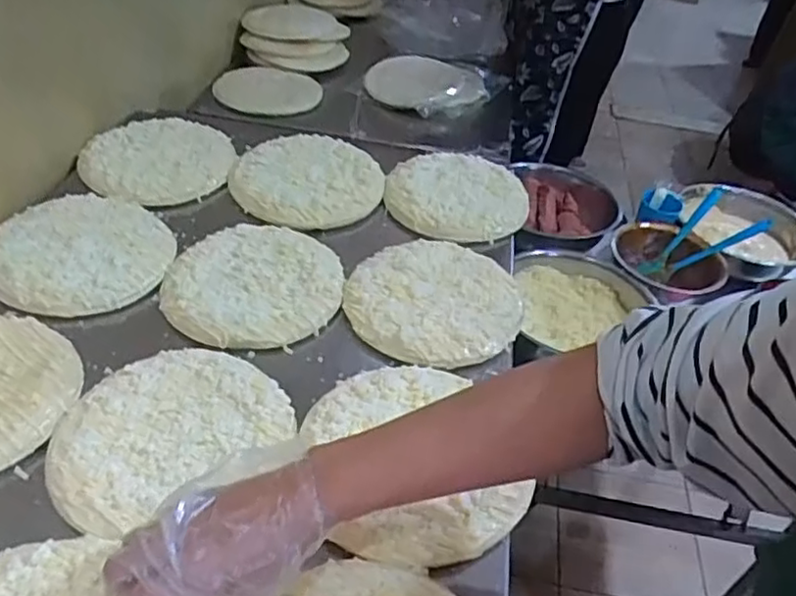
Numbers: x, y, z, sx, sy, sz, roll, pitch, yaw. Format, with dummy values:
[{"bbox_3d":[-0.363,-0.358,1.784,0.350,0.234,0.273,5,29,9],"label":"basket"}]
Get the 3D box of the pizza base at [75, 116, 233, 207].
[{"bbox_3d":[-0.335,-0.193,0.927,0.186,0.021,0.199,5,44,-5],"label":"pizza base"}]

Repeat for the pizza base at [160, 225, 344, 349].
[{"bbox_3d":[-0.162,-0.017,0.752,0.190,0.026,0.181,4,41,-4],"label":"pizza base"}]

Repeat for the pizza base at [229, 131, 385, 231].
[{"bbox_3d":[-0.130,-0.168,0.925,0.196,0.020,0.201,2,45,-2],"label":"pizza base"}]

